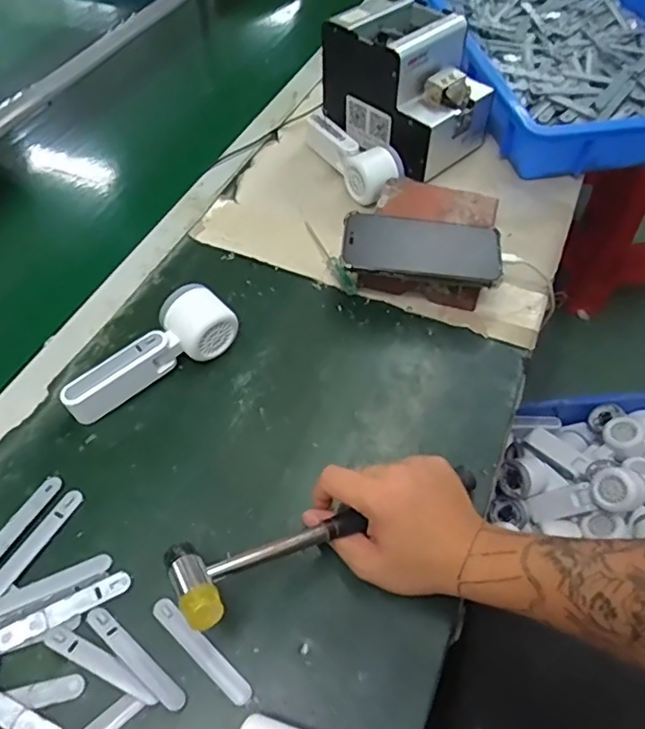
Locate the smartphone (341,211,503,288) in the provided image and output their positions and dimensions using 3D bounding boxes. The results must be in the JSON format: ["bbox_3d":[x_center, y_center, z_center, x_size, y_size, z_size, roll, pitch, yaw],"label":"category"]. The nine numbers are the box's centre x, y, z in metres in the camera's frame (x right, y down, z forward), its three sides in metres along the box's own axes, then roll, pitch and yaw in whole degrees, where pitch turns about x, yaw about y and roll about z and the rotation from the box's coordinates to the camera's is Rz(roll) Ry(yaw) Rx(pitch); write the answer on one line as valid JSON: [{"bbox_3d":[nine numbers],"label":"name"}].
[{"bbox_3d":[0.101,-0.121,0.590,0.159,0.015,0.079,7,70,3],"label":"smartphone"}]

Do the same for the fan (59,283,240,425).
[{"bbox_3d":[-0.163,-0.012,0.540,0.165,0.048,0.059,-30,59,-20],"label":"fan"}]

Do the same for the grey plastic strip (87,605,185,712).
[{"bbox_3d":[-0.133,0.208,0.409,0.094,0.004,0.015,35,56,20],"label":"grey plastic strip"}]

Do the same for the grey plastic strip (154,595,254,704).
[{"bbox_3d":[-0.087,0.205,0.414,0.094,0.005,0.016,35,61,23],"label":"grey plastic strip"}]

